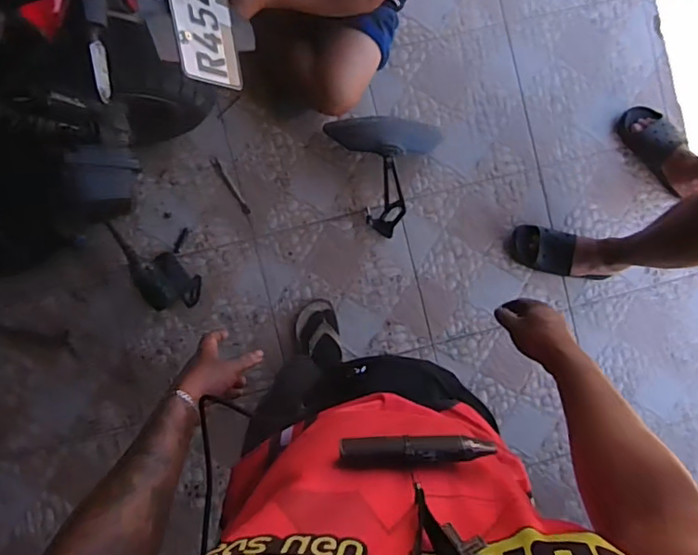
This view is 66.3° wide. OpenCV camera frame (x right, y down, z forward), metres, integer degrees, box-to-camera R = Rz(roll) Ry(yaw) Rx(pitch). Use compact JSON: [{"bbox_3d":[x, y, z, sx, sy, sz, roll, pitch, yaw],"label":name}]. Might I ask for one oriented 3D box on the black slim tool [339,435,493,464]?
[{"bbox_3d":[0.052,0.130,0.405,0.115,0.024,0.016,-2,92,-3],"label":"black slim tool"}]

